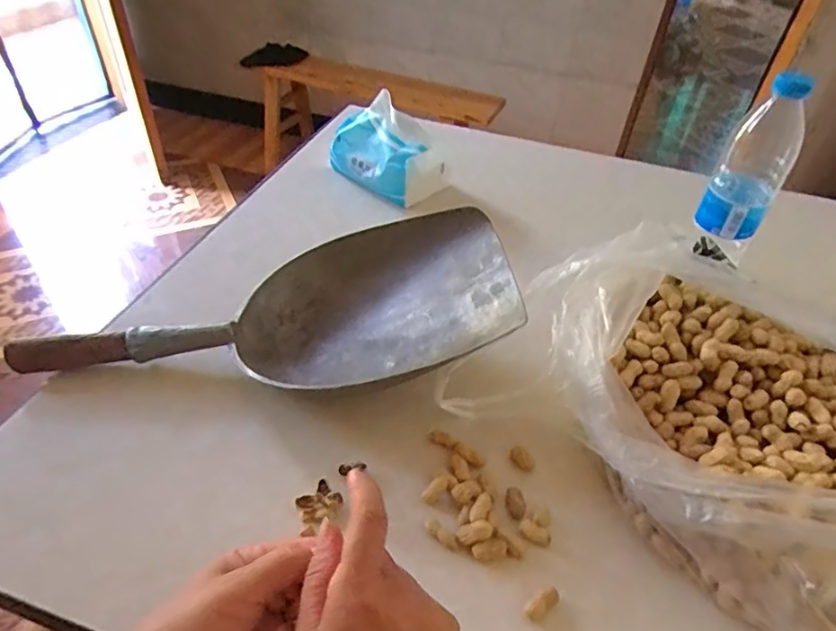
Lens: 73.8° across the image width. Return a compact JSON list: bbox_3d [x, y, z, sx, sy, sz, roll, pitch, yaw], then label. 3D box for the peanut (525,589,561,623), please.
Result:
[{"bbox_3d":[0.083,0.191,0.368,0.027,0.010,0.012,-28,52,-29],"label":"peanut"}]

